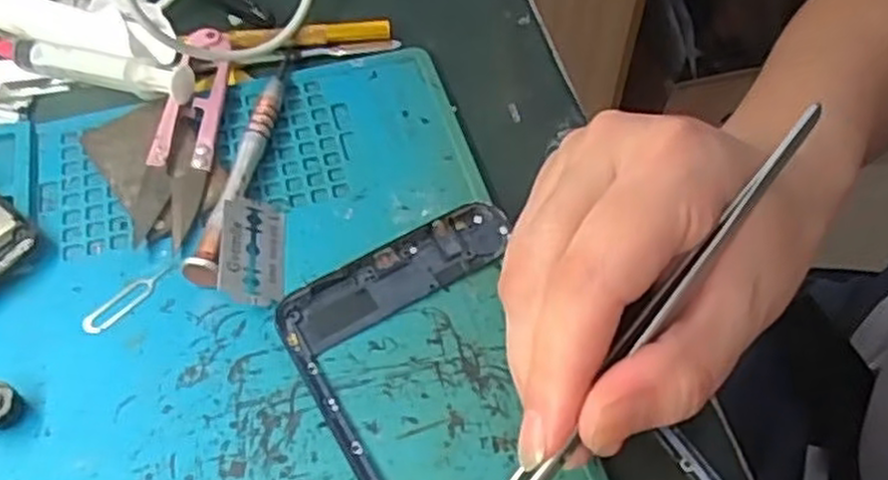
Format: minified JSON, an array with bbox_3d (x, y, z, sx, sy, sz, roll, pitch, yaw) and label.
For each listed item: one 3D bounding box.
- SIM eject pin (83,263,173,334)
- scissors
[{"bbox_3d":[-0.105,0.018,0.259,0.007,0.004,0.034,37,62,24],"label":"SIM eject pin"},{"bbox_3d":[-0.096,-0.043,0.295,0.022,0.011,0.097,3,54,2],"label":"scissors"}]

